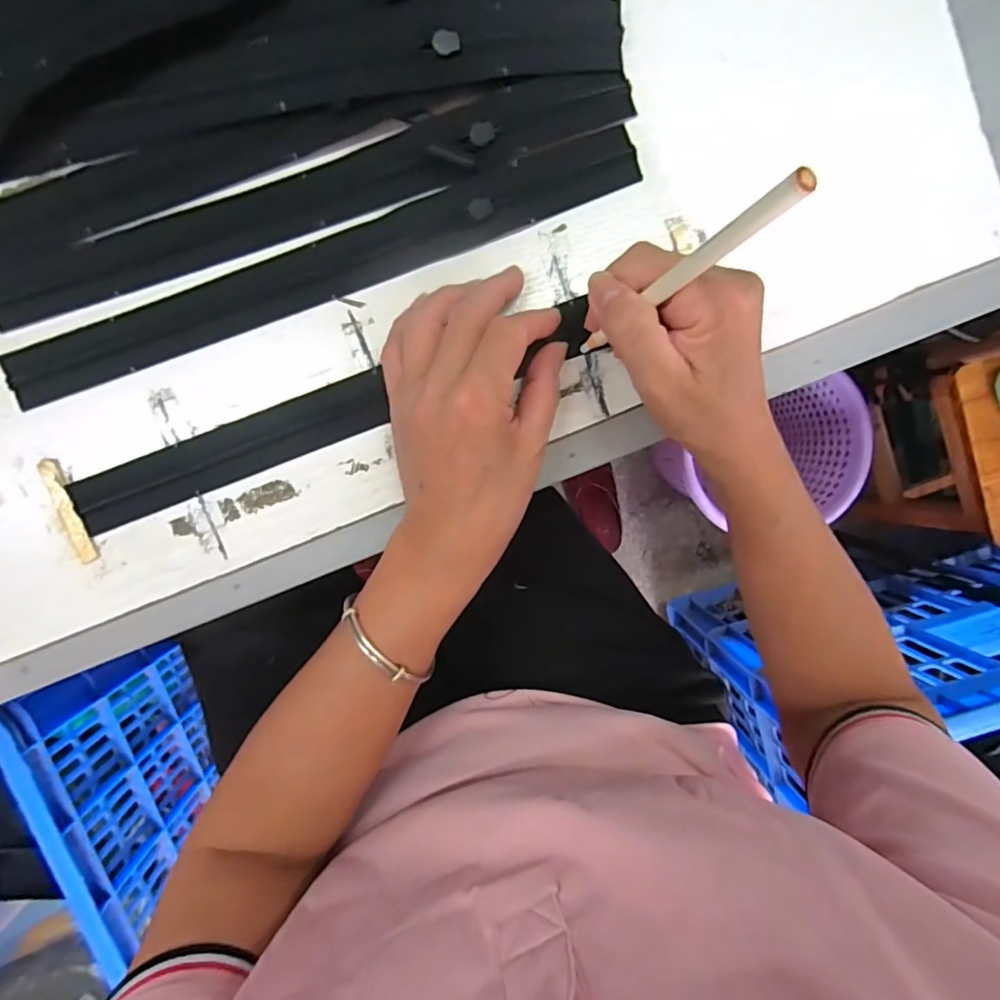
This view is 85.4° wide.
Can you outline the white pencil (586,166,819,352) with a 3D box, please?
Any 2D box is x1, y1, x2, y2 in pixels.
[{"bbox_3d":[0.071,-0.092,0.234,0.006,0.144,0.009,-43,98,-18],"label":"white pencil"}]

